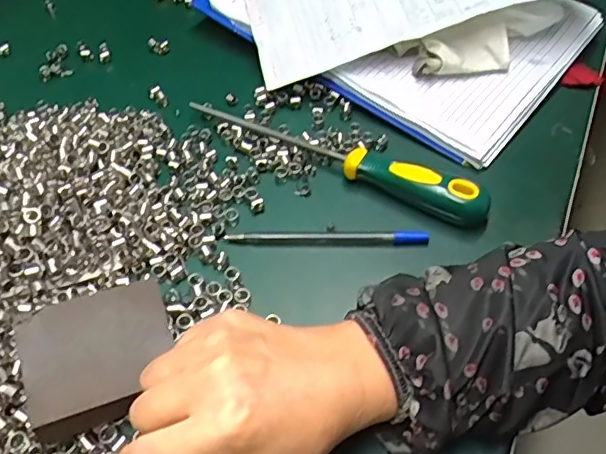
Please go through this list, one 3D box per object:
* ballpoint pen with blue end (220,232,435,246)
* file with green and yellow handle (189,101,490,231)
[{"bbox_3d":[0.017,0.006,0.393,0.140,0.005,0.010,1,53,2],"label":"ballpoint pen with blue end"},{"bbox_3d":[0.023,-0.061,0.422,0.240,0.029,0.026,27,58,20],"label":"file with green and yellow handle"}]

